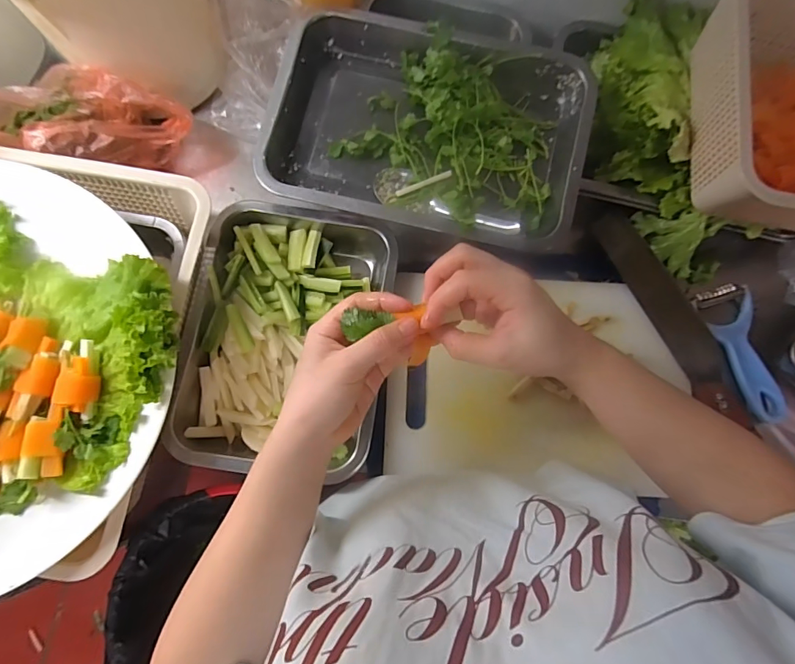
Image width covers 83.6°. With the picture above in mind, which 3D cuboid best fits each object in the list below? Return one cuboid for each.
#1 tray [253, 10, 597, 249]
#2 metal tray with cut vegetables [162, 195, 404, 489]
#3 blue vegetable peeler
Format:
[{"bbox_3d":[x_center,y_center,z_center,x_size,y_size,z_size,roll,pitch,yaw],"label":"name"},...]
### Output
[{"bbox_3d":[0.029,-0.202,0.450,0.307,0.049,0.217,11,77,1],"label":"tray"},{"bbox_3d":[-0.107,0.002,0.449,0.188,0.047,0.261,6,77,0],"label":"metal tray with cut vegetables"},{"bbox_3d":[0.361,0.024,0.469,0.063,0.015,0.145,-10,78,-3],"label":"blue vegetable peeler"}]

